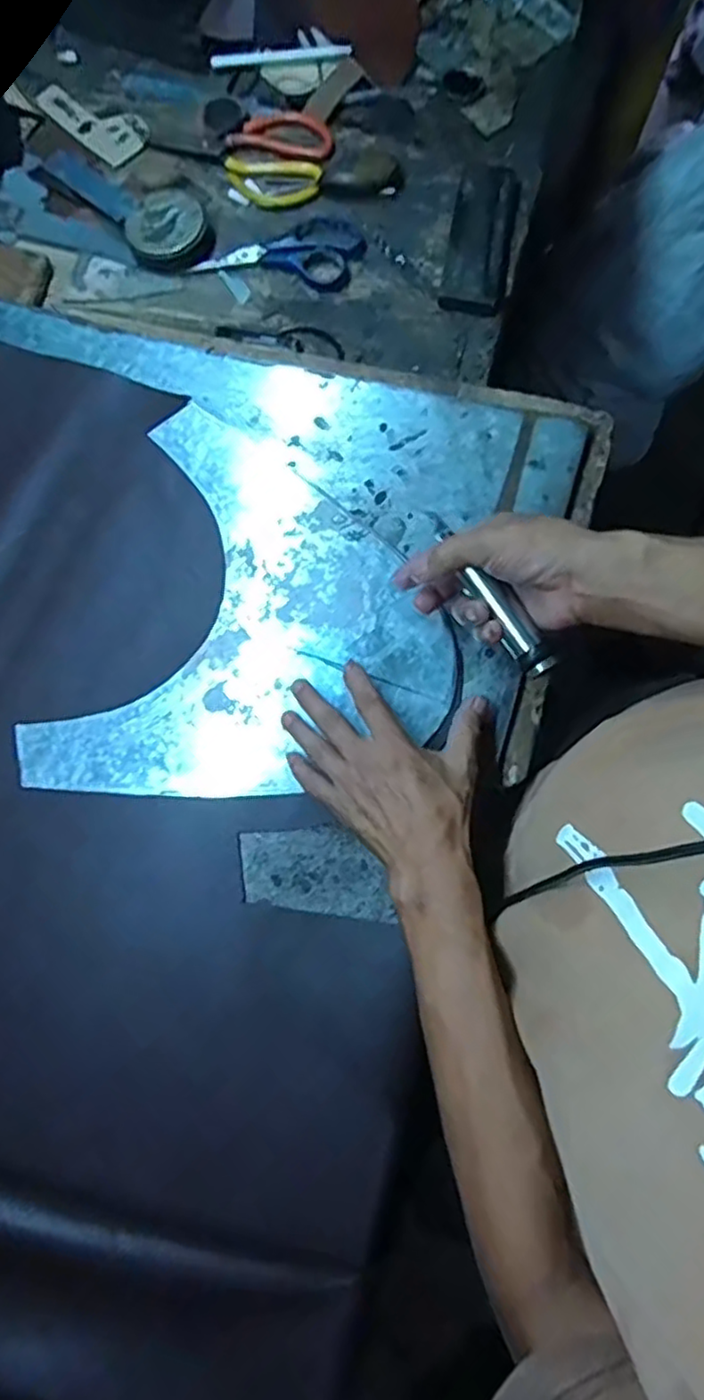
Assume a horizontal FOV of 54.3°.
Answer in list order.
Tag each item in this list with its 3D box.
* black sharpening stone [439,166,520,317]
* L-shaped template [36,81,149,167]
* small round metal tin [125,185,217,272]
[{"bbox_3d":[0.119,-0.426,0.633,0.056,0.020,0.150,10,77,3],"label":"black sharpening stone"},{"bbox_3d":[-0.264,-0.590,0.695,0.136,0.006,0.056,41,82,12],"label":"L-shaped template"},{"bbox_3d":[-0.171,-0.440,0.643,0.074,0.028,0.073,0,77,0],"label":"small round metal tin"}]

